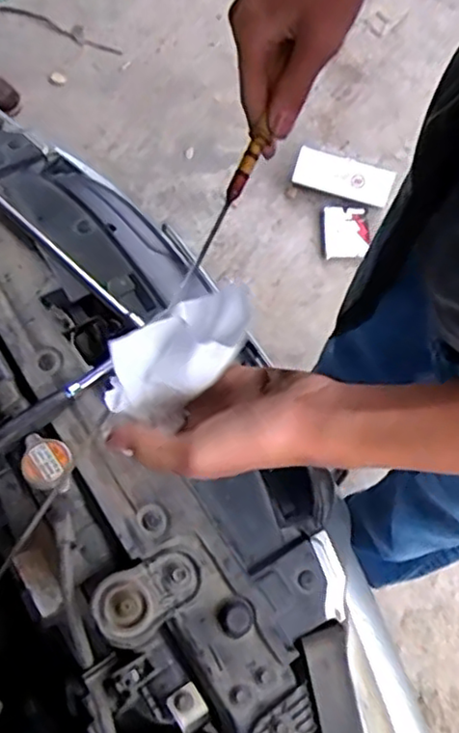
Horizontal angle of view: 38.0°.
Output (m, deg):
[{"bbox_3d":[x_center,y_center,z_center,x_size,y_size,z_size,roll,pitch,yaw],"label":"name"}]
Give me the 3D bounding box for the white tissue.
[{"bbox_3d":[-0.030,-0.010,0.411,0.106,0.045,0.055,-34,72,-5],"label":"white tissue"}]

